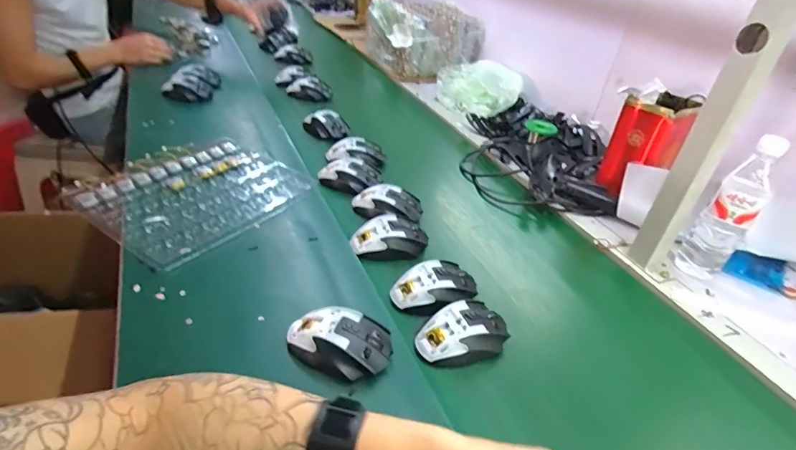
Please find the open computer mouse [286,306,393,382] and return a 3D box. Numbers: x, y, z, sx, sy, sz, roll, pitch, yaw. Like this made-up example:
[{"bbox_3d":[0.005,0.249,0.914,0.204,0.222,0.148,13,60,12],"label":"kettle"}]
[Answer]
[{"bbox_3d":[-0.066,0.130,0.503,0.119,0.044,0.068,15,37,10],"label":"open computer mouse"}]

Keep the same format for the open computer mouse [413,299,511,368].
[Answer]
[{"bbox_3d":[0.081,0.129,0.536,0.109,0.031,0.071,-16,42,-28],"label":"open computer mouse"}]

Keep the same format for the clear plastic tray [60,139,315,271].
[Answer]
[{"bbox_3d":[-0.321,-0.055,0.741,0.252,0.015,0.304,28,41,26],"label":"clear plastic tray"}]

